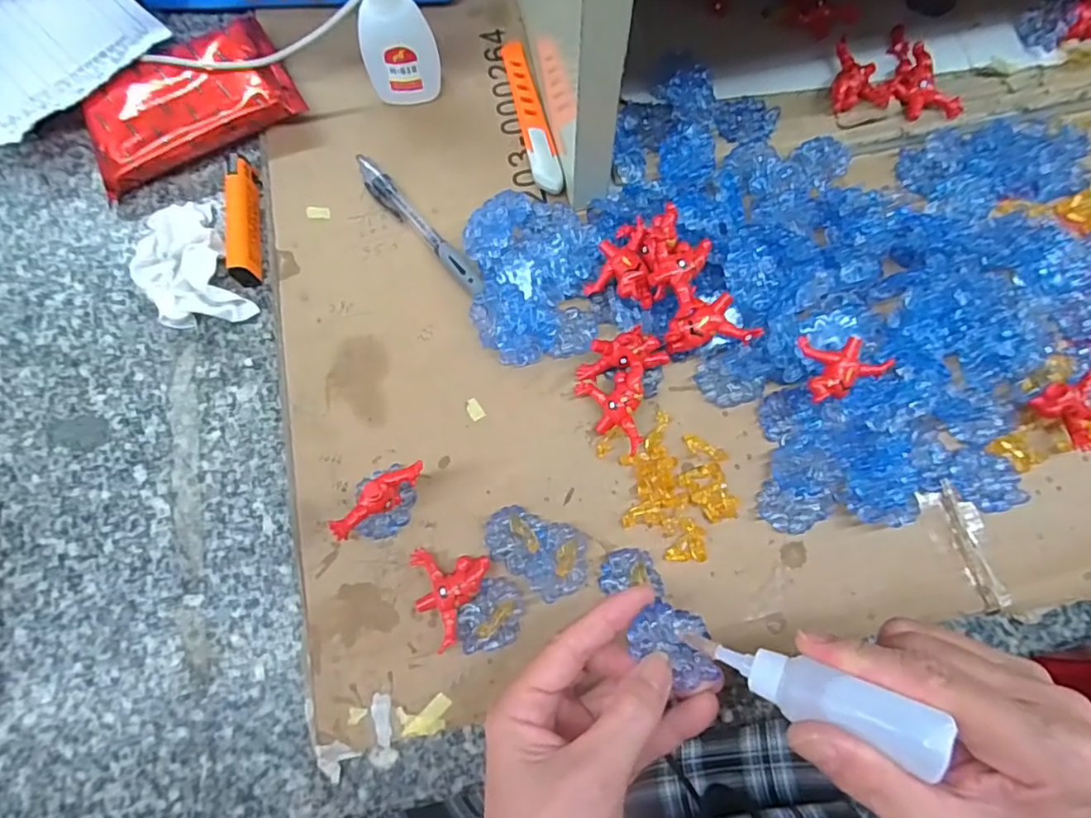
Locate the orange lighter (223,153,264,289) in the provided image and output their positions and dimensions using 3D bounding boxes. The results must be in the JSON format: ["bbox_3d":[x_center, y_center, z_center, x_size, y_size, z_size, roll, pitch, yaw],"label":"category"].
[{"bbox_3d":[-0.186,-0.118,0.363,0.014,0.018,0.081,-8,75,0],"label":"orange lighter"}]

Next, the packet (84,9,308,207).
[{"bbox_3d":[-0.229,-0.198,0.381,0.129,0.025,0.074,-24,76,-4],"label":"packet"}]

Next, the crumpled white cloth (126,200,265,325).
[{"bbox_3d":[-0.215,-0.083,0.355,0.053,0.025,0.086,-28,77,-5],"label":"crumpled white cloth"}]

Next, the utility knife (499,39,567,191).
[{"bbox_3d":[-0.010,-0.191,0.381,0.017,0.014,0.123,-14,76,-2],"label":"utility knife"}]

